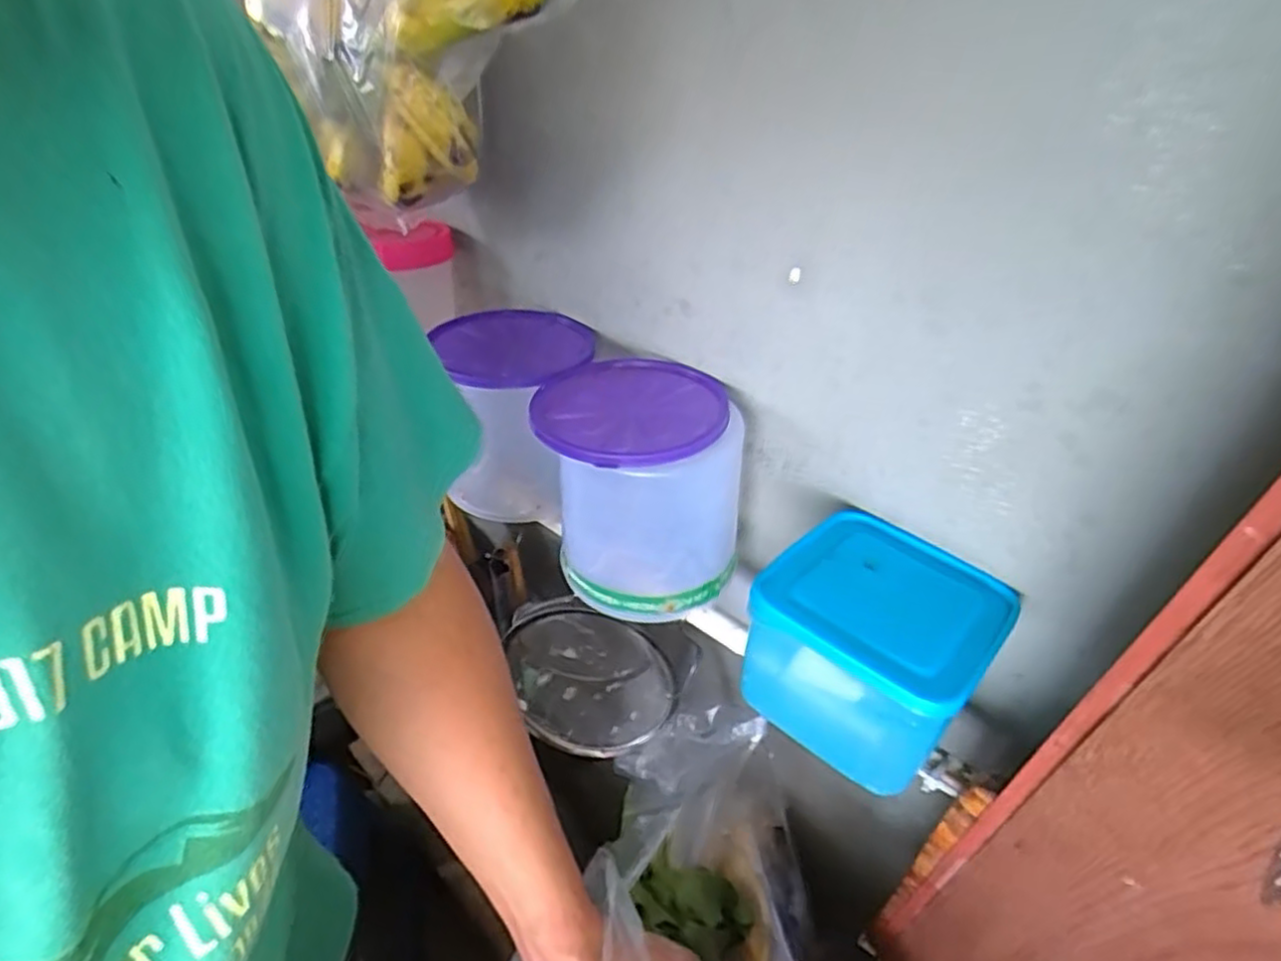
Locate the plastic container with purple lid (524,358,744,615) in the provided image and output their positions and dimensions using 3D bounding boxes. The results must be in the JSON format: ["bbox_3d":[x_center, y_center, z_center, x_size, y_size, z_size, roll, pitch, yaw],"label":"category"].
[{"bbox_3d":[-0.003,-0.002,0.544,0.136,0.137,0.156,-2,39,-3],"label":"plastic container with purple lid"}]

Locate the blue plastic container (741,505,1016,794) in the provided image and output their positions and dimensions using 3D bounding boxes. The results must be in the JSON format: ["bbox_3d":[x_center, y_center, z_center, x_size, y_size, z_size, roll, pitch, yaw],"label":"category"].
[{"bbox_3d":[0.147,0.099,0.444,0.122,0.097,0.130,30,47,31],"label":"blue plastic container"}]

